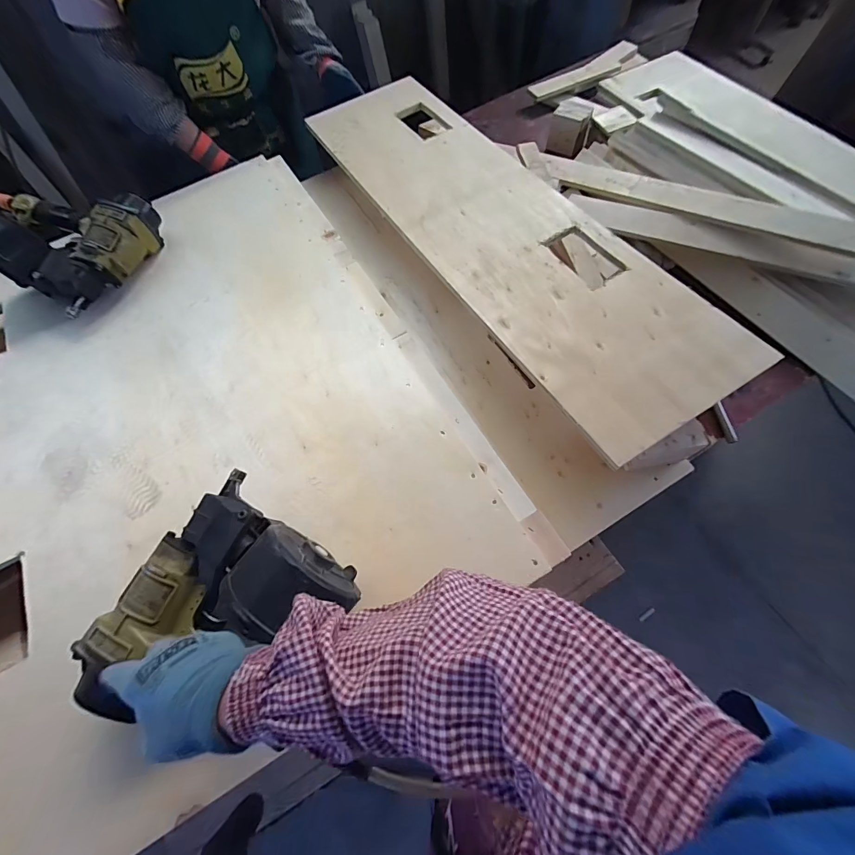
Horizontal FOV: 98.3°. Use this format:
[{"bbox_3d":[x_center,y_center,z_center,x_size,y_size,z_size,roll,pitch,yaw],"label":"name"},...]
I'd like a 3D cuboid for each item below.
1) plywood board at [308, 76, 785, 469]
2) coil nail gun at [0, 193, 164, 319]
[{"bbox_3d":[0.126,-0.415,0.727,0.328,0.026,1.028,-31,66,-8],"label":"plywood board"},{"bbox_3d":[-0.718,-0.392,0.747,0.274,0.131,0.272,28,71,15],"label":"coil nail gun"}]

